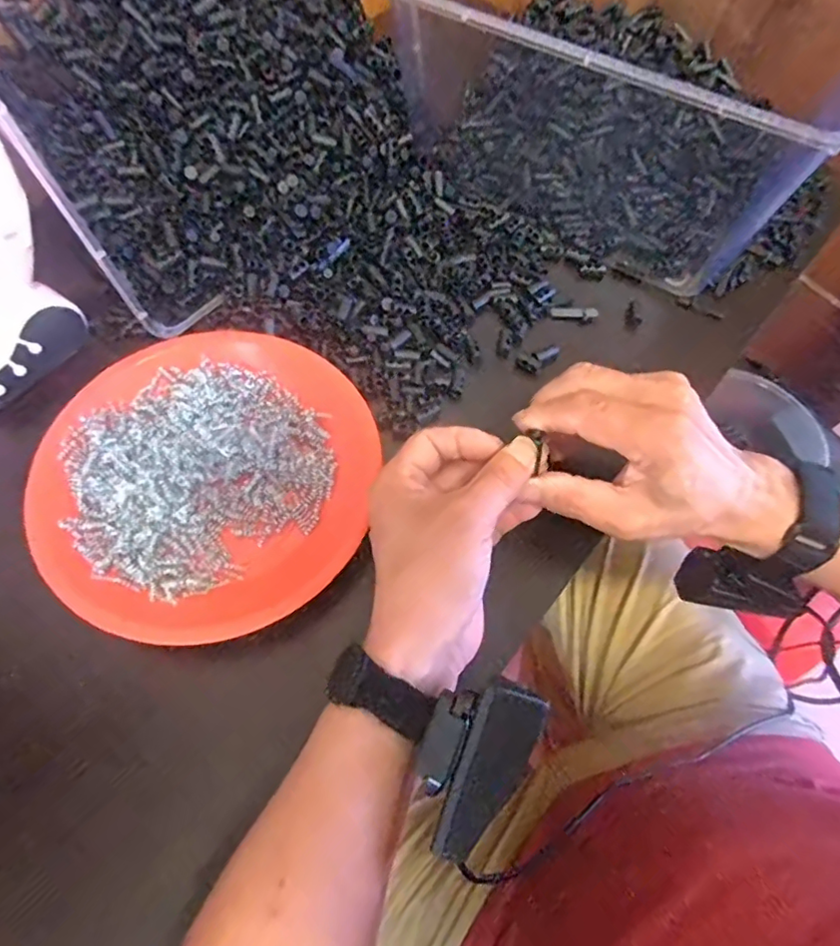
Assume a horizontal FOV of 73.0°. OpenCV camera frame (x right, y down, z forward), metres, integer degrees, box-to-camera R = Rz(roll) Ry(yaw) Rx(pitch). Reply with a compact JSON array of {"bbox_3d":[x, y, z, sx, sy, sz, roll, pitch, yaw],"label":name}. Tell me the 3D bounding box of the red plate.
[{"bbox_3d":[-0.124,0.001,0.342,0.181,0.026,0.189,1,64,-2],"label":"red plate"}]

